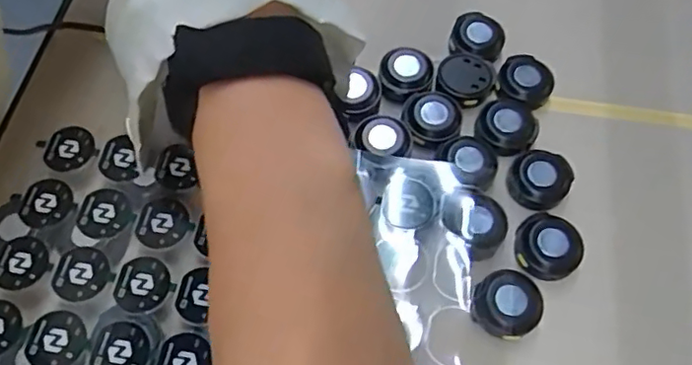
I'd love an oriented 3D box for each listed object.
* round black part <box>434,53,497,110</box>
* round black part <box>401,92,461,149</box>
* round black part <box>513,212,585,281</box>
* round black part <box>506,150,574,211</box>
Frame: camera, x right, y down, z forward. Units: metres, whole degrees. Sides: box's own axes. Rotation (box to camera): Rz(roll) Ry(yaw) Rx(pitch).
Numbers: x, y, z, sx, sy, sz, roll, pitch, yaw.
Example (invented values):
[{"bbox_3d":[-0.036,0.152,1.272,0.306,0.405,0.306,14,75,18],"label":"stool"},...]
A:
[{"bbox_3d":[0.063,-0.055,0.311,0.029,0.008,0.029,1,63,-2],"label":"round black part"},{"bbox_3d":[0.044,-0.033,0.300,0.030,0.007,0.029,1,63,-2],"label":"round black part"},{"bbox_3d":[0.094,0.030,0.273,0.030,0.010,0.029,1,63,-2],"label":"round black part"},{"bbox_3d":[0.095,-0.002,0.288,0.029,0.010,0.028,1,63,-2],"label":"round black part"}]

